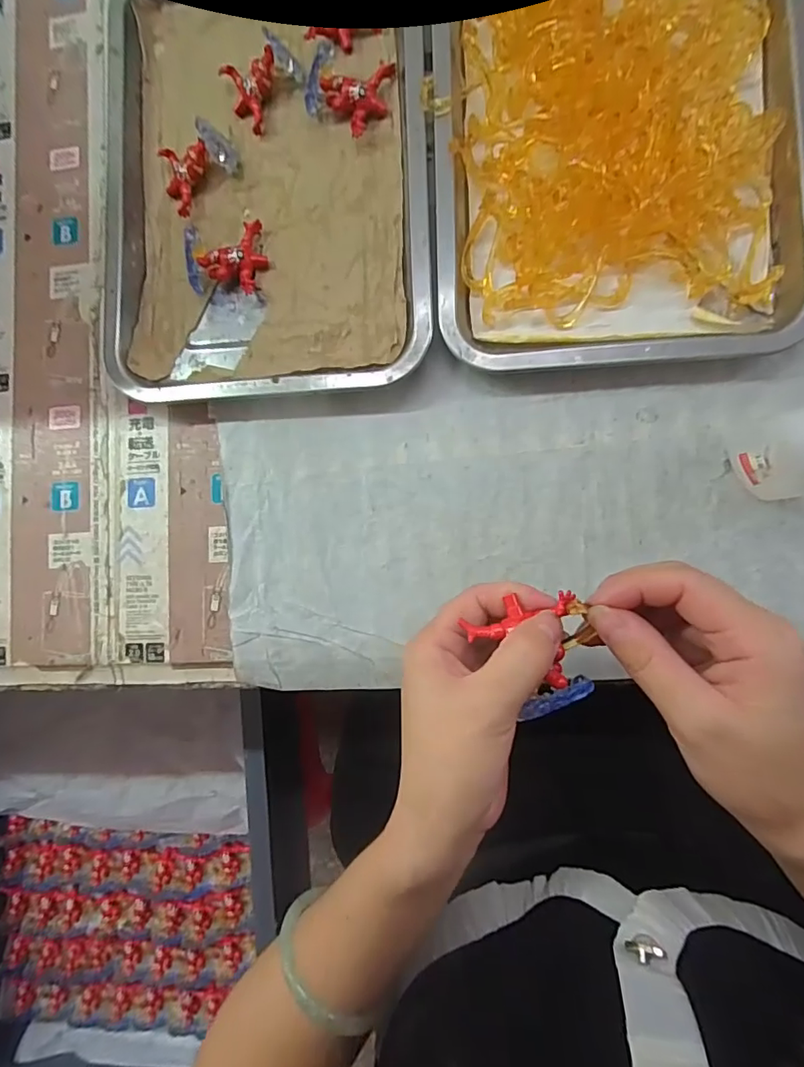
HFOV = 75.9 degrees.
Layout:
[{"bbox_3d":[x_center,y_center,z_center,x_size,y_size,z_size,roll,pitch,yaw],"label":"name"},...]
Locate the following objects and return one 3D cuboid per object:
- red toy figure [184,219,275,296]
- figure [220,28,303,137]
[{"bbox_3d":[-0.115,-0.182,0.333,0.051,0.029,0.049,-1,86,7],"label":"red toy figure"},{"bbox_3d":[-0.096,-0.301,0.338,0.046,0.026,0.044,-42,82,3],"label":"figure"}]

